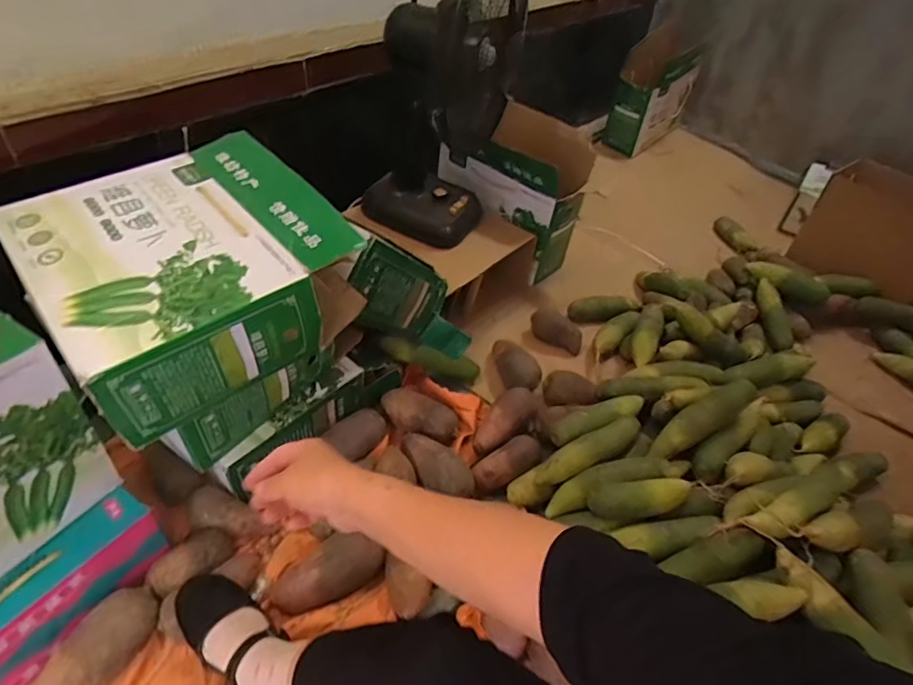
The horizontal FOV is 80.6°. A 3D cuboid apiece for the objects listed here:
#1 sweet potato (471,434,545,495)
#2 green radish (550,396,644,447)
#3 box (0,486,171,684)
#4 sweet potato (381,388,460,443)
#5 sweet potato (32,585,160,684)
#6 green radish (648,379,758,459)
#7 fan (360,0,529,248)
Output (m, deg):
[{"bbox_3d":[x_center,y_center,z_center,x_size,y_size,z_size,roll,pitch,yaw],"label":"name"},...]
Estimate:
[{"bbox_3d":[0.093,0.212,0.954,0.150,0.052,0.059,-25,53,-29],"label":"sweet potato"},{"bbox_3d":[0.259,0.132,0.976,0.193,0.041,0.048,-19,50,-26],"label":"green radish"},{"bbox_3d":[-0.525,0.351,0.667,0.074,0.132,0.333,27,48,19],"label":"box"},{"bbox_3d":[-0.071,0.135,0.998,0.152,0.056,0.065,16,45,9],"label":"sweet potato"},{"bbox_3d":[-0.458,0.385,0.679,0.085,0.070,0.161,31,48,21],"label":"sweet potato"},{"bbox_3d":[0.408,0.128,0.898,0.193,0.048,0.048,-38,50,10],"label":"green radish"},{"bbox_3d":[-0.026,-0.488,1.096,0.246,0.509,0.298,24,46,15],"label":"fan"}]

